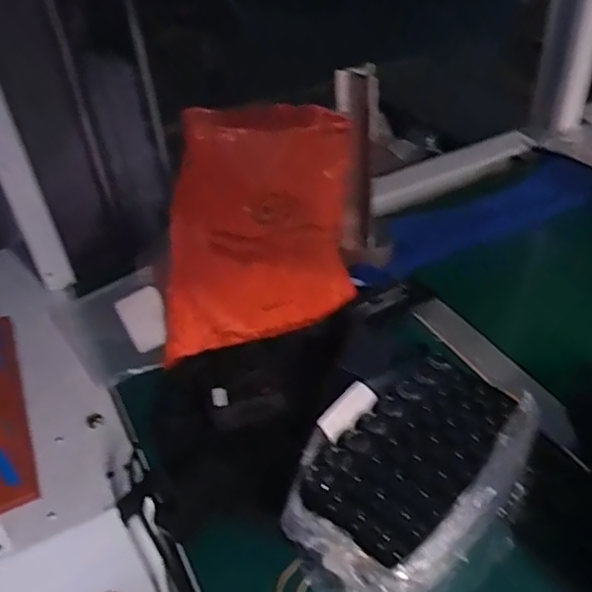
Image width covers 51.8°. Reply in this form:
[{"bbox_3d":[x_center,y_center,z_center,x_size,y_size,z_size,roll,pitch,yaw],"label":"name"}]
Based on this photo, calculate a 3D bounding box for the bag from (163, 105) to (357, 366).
[{"bbox_3d":[-0.065,-0.085,0.682,0.227,0.233,0.158,-16,41,-13],"label":"bag"}]

